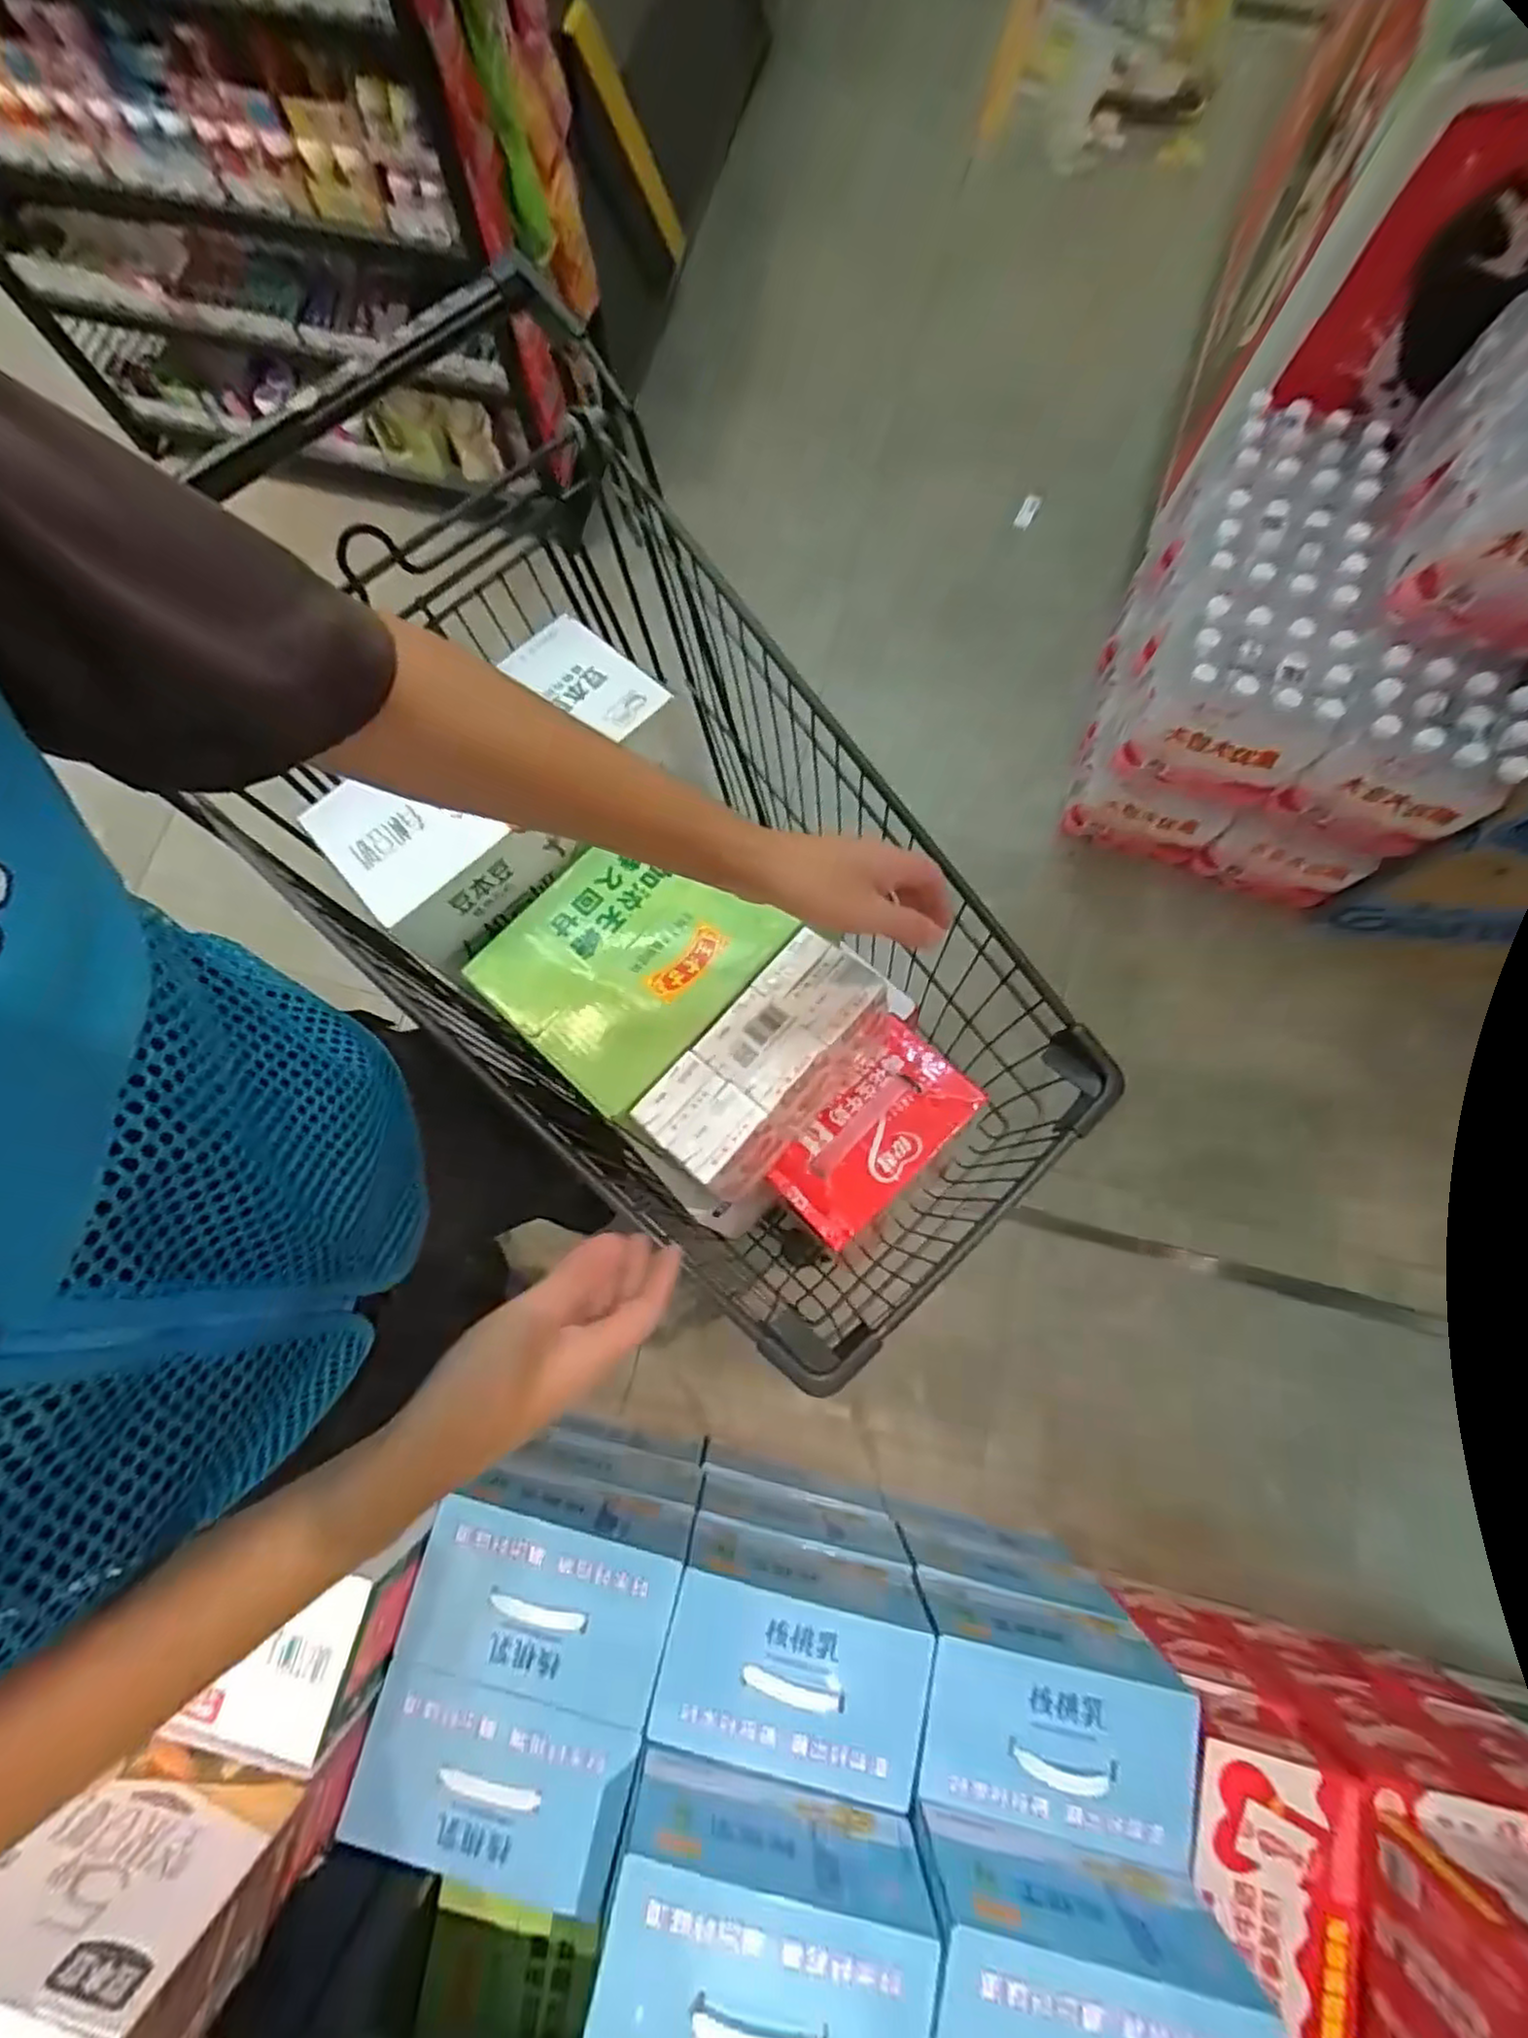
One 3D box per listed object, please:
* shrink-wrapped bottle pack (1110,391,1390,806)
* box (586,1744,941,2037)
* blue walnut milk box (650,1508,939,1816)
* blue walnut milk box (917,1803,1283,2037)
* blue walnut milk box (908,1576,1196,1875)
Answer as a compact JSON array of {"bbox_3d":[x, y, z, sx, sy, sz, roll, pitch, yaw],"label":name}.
[{"bbox_3d":[0.768,-0.661,1.153,0.238,0.233,0.532,17,78,4],"label":"shrink-wrapped bottle pack"},{"bbox_3d":[-0.002,0.851,0.679,0.277,0.151,0.166,9,77,3],"label":"box"},{"bbox_3d":[0.032,0.735,0.852,0.278,0.146,0.164,12,77,3],"label":"blue walnut milk box"},{"bbox_3d":[0.280,0.893,0.656,0.269,0.162,0.165,8,77,2],"label":"blue walnut milk box"},{"bbox_3d":[0.312,0.781,0.830,0.276,0.144,0.153,12,77,3],"label":"blue walnut milk box"}]

